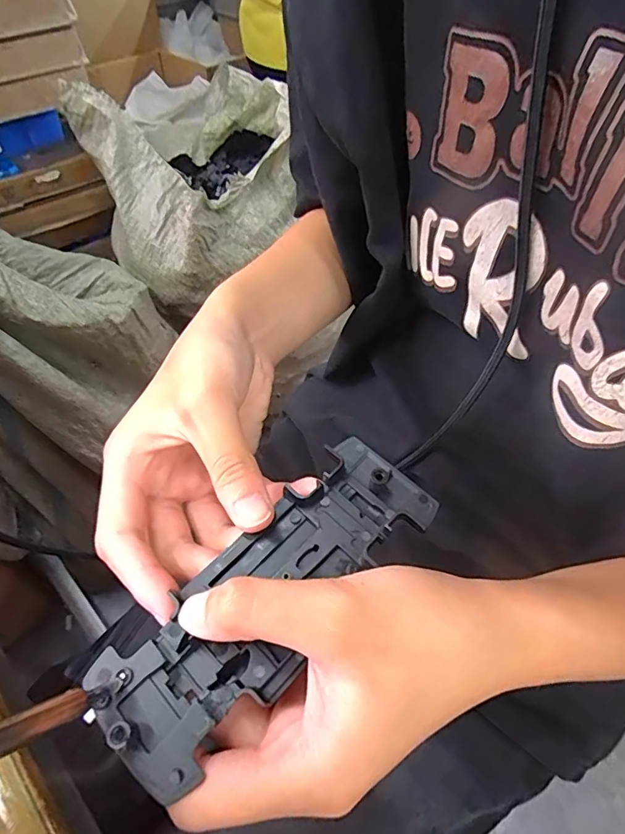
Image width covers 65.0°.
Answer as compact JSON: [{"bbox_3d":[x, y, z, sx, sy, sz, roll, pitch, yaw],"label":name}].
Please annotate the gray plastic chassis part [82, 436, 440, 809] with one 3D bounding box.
[{"bbox_3d":[-0.012,0.059,0.170,0.045,0.010,0.126,37,61,23],"label":"gray plastic chassis part"}]

